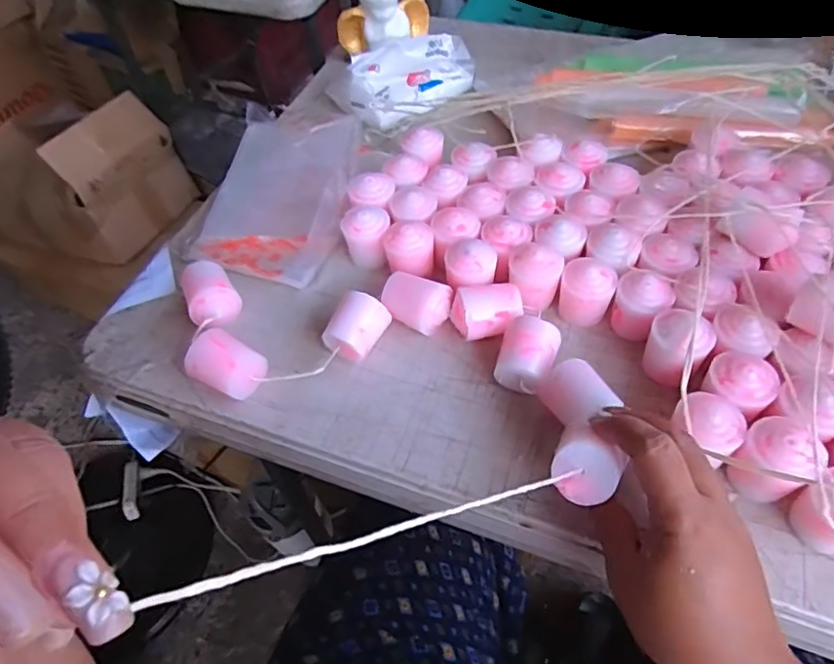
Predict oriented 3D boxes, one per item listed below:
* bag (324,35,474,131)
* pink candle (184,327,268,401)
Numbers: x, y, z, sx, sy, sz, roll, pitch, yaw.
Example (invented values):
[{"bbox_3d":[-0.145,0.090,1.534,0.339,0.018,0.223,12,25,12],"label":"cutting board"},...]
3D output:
[{"bbox_3d":[-0.010,-0.248,0.559,0.146,0.048,0.068,-15,54,-5],"label":"bag"},{"bbox_3d":[-0.130,0.024,0.389,0.040,0.039,0.036,22,59,20],"label":"pink candle"}]

